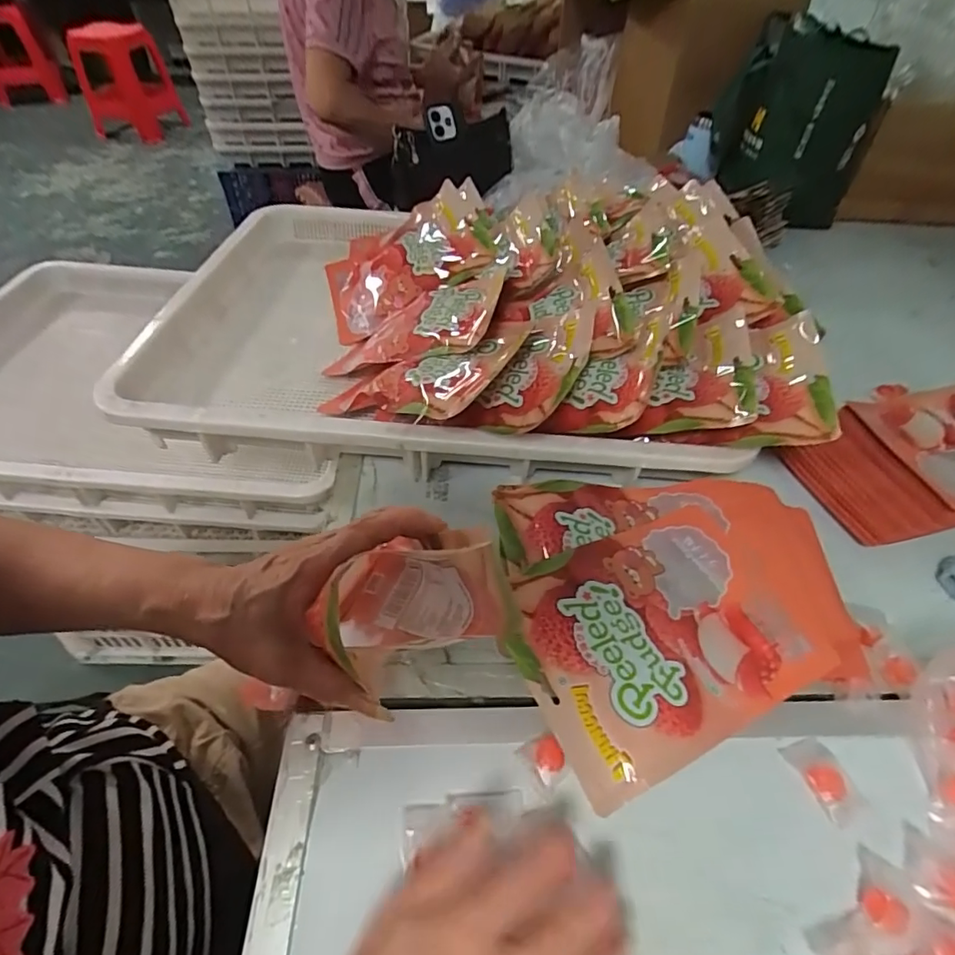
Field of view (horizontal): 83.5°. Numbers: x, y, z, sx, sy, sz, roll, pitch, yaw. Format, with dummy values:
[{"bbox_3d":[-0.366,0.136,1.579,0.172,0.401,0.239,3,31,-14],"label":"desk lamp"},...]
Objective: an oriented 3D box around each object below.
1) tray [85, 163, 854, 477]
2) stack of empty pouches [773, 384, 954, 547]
[{"bbox_3d":[-0.017,-0.209,0.625,0.662,0.109,0.489,3,49,1],"label":"tray"},{"bbox_3d":[0.466,-0.036,0.538,0.311,0.047,0.168,-9,50,-9],"label":"stack of empty pouches"}]

